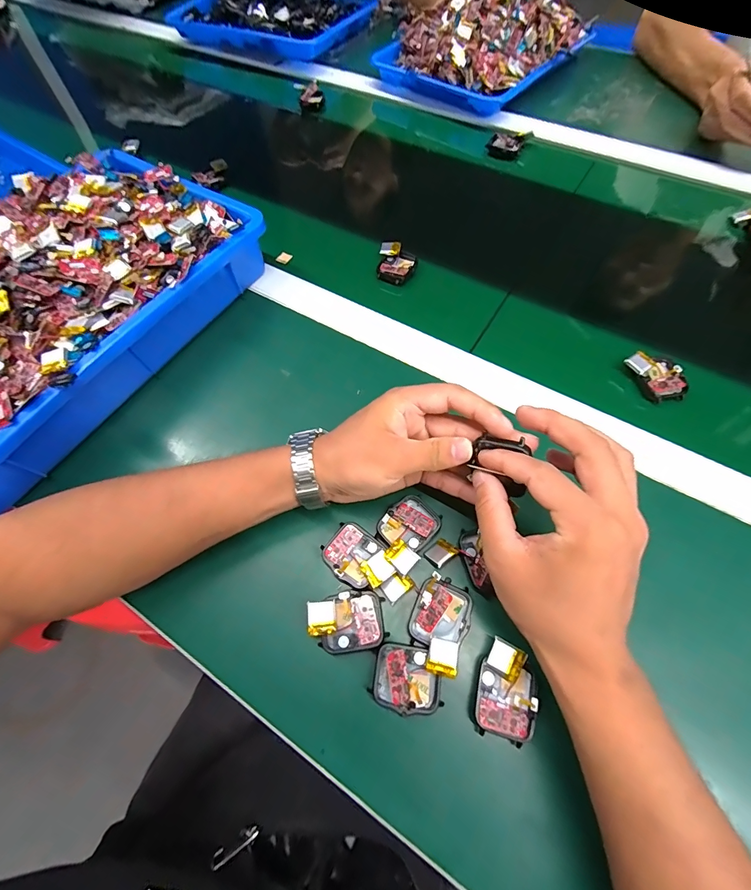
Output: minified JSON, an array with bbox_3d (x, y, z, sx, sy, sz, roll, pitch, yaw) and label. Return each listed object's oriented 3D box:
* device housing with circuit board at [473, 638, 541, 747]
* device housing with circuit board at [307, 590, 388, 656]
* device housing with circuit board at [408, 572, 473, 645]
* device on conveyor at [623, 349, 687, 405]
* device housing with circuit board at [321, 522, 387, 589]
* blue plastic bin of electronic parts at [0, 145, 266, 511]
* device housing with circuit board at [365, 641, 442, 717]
[{"bbox_3d":[0.085,0.159,0.248,0.037,0.019,0.053,12,66,8],"label":"device housing with circuit board"},{"bbox_3d":[-0.019,0.124,0.267,0.050,0.020,0.038,-8,65,-2],"label":"device housing with circuit board"},{"bbox_3d":[0.047,0.118,0.265,0.038,0.018,0.044,23,68,13],"label":"device housing with circuit board"},{"bbox_3d":[0.262,-0.065,0.351,0.041,0.015,0.054,-31,67,-12],"label":"device on conveyor"},{"bbox_3d":[-0.017,0.082,0.286,0.041,0.010,0.038,34,71,17],"label":"device housing with circuit board"},{"bbox_3d":[-0.318,-0.141,0.365,0.257,0.077,0.376,30,69,15],"label":"blue plastic bin of electronic parts"},{"bbox_3d":[0.022,0.155,0.255,0.045,0.019,0.038,16,66,10],"label":"device housing with circuit board"}]

